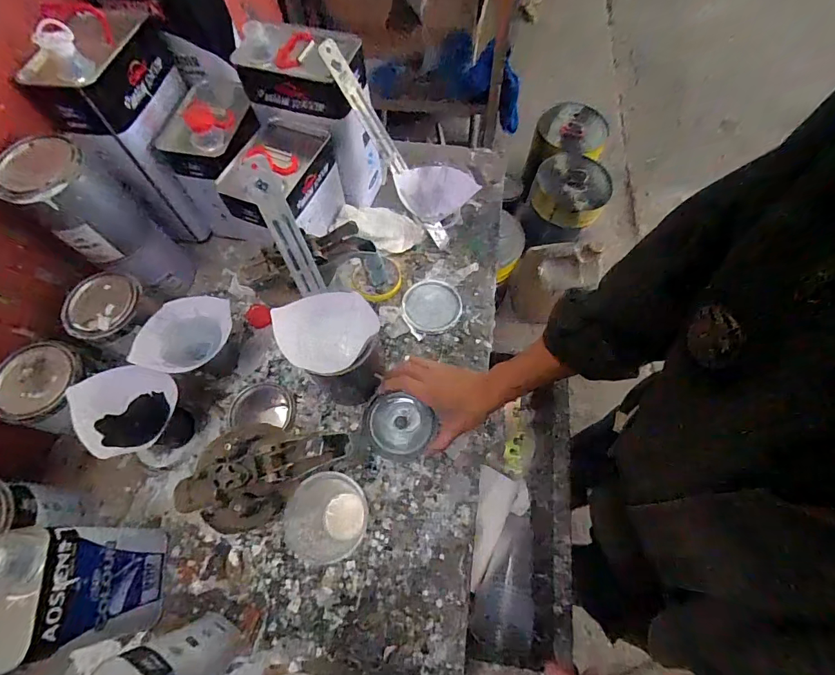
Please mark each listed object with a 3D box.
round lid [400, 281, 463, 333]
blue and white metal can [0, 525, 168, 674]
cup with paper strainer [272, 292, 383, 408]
[{"bbox_3d":[0.024,-0.051,0.687,0.092,0.011,0.095,-1,65,1],"label":"round lid"},{"bbox_3d":[-0.361,0.268,0.443,0.069,0.218,0.126,-10,65,-3],"label":"blue and white metal can"},{"bbox_3d":[-0.117,0.018,0.584,0.130,0.151,0.111,-1,65,1],"label":"cup with paper strainer"}]

